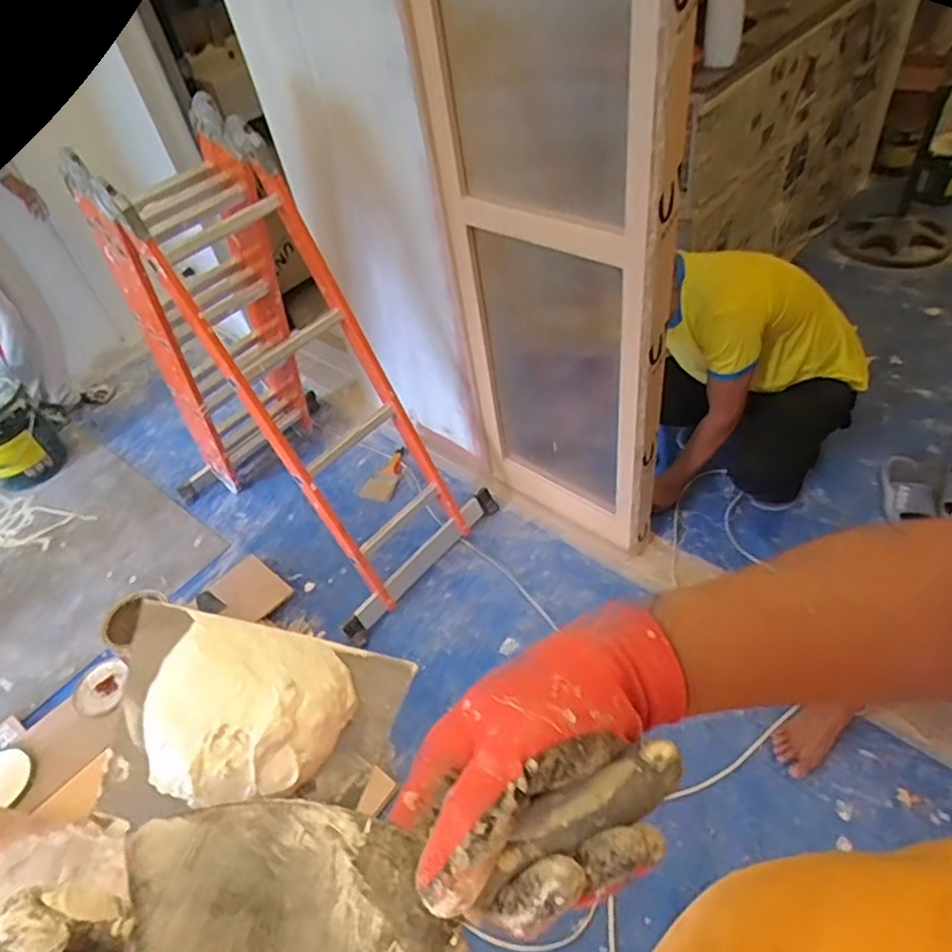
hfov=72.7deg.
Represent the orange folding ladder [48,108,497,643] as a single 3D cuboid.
[{"bbox_3d":[-0.523,-0.270,1.638,0.880,1.061,0.537,29,61,32],"label":"orange folding ladder"}]

